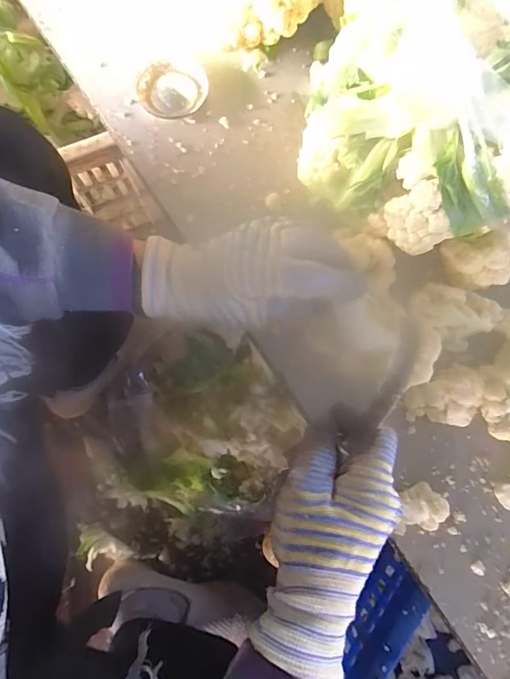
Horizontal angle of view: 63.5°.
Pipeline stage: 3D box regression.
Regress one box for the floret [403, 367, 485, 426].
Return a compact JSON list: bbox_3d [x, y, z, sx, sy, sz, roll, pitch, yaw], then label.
[{"bbox_3d":[0.146,0.046,0.313,0.055,0.041,0.039,-25,79,-6],"label":"floret"}]

